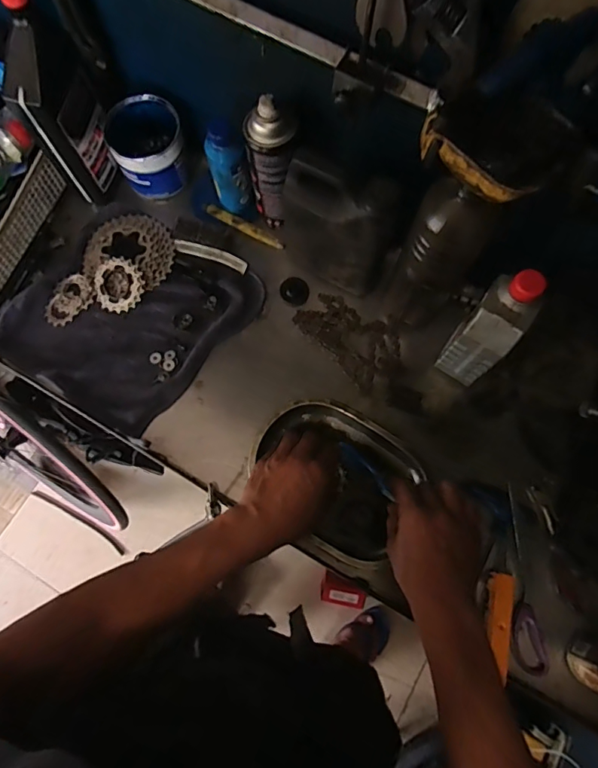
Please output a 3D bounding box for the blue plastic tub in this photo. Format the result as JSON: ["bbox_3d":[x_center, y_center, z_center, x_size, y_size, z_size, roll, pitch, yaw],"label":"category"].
[{"bbox_3d":[-0.211,-0.331,0.675,0.099,0.088,0.104,0,73,0],"label":"blue plastic tub"}]

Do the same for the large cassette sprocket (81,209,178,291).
[{"bbox_3d":[-0.237,-0.196,0.674,0.124,0.018,0.117,12,73,4],"label":"large cassette sprocket"}]

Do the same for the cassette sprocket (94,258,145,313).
[{"bbox_3d":[-0.246,-0.135,0.651,0.070,0.008,0.070,0,90,5],"label":"cassette sprocket"}]

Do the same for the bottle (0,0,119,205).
[{"bbox_3d":[-0.295,-0.344,0.590,0.061,0.245,0.098,6,73,2],"label":"bottle"}]

